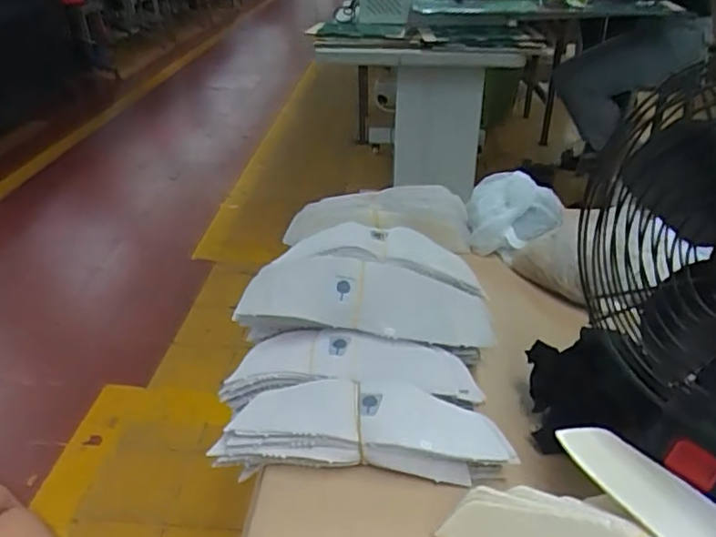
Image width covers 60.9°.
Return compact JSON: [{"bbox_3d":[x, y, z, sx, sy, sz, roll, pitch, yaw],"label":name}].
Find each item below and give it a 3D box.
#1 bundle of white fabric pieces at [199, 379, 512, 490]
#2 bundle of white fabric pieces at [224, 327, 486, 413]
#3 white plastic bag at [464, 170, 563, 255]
[{"bbox_3d":[0.001,0.122,0.463,0.219,0.047,0.063,0,31,3],"label":"bundle of white fabric pieces"},{"bbox_3d":[-0.007,0.083,0.512,0.219,0.044,0.068,1,31,5],"label":"bundle of white fabric pieces"},{"bbox_3d":[0.190,-0.068,0.737,0.110,0.060,0.103,3,32,6],"label":"white plastic bag"}]

